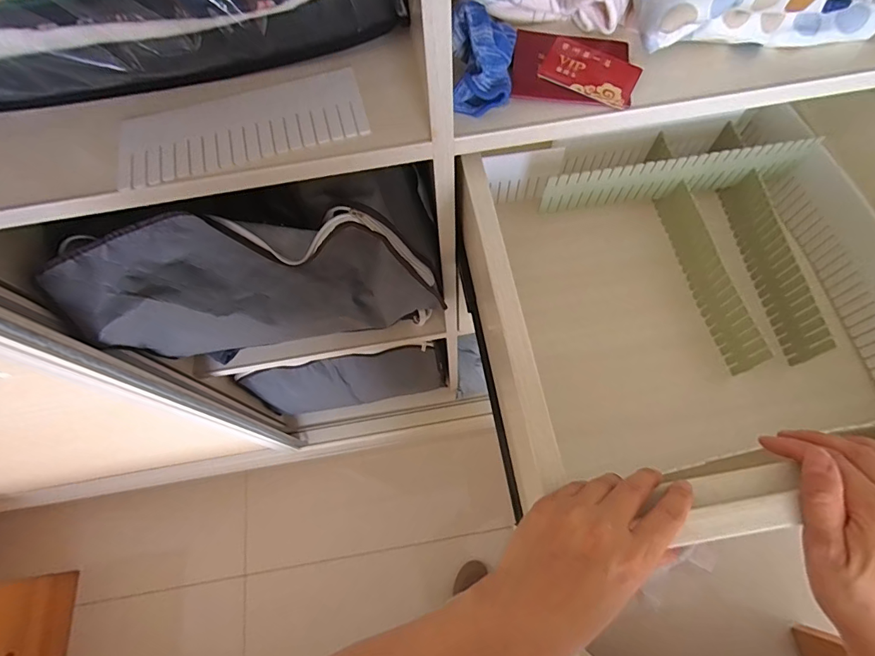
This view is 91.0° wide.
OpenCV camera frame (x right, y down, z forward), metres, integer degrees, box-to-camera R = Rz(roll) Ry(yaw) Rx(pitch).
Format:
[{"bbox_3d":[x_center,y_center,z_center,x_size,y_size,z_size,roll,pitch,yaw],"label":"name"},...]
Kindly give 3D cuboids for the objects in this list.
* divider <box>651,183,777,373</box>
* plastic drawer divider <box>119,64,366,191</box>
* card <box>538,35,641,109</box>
[{"bbox_3d":[0.313,-0.067,0.504,0.009,0.067,0.238,-10,68,0],"label":"divider"},{"bbox_3d":[-0.184,-0.196,0.405,0.225,0.004,0.096,-15,67,-4],"label":"plastic drawer divider"},{"bbox_3d":[0.143,-0.239,0.399,0.086,0.004,0.058,27,76,9],"label":"card"}]

